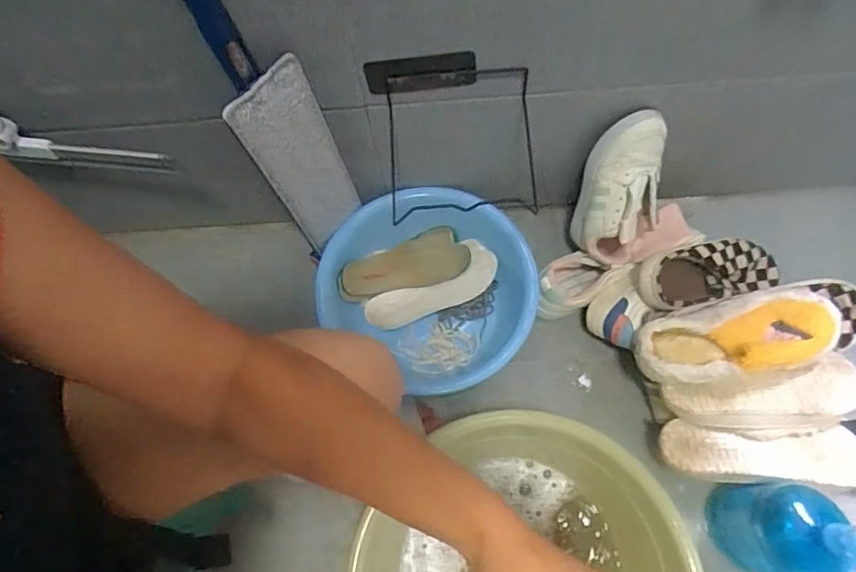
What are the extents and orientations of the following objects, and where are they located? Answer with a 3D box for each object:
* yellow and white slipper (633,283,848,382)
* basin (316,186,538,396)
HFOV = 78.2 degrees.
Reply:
[{"bbox_3d":[0.416,0.061,0.693,0.270,0.072,0.109,-16,68,8],"label":"yellow and white slipper"},{"bbox_3d":[-0.002,0.014,0.866,0.327,0.099,0.325,-1,69,3],"label":"basin"}]

